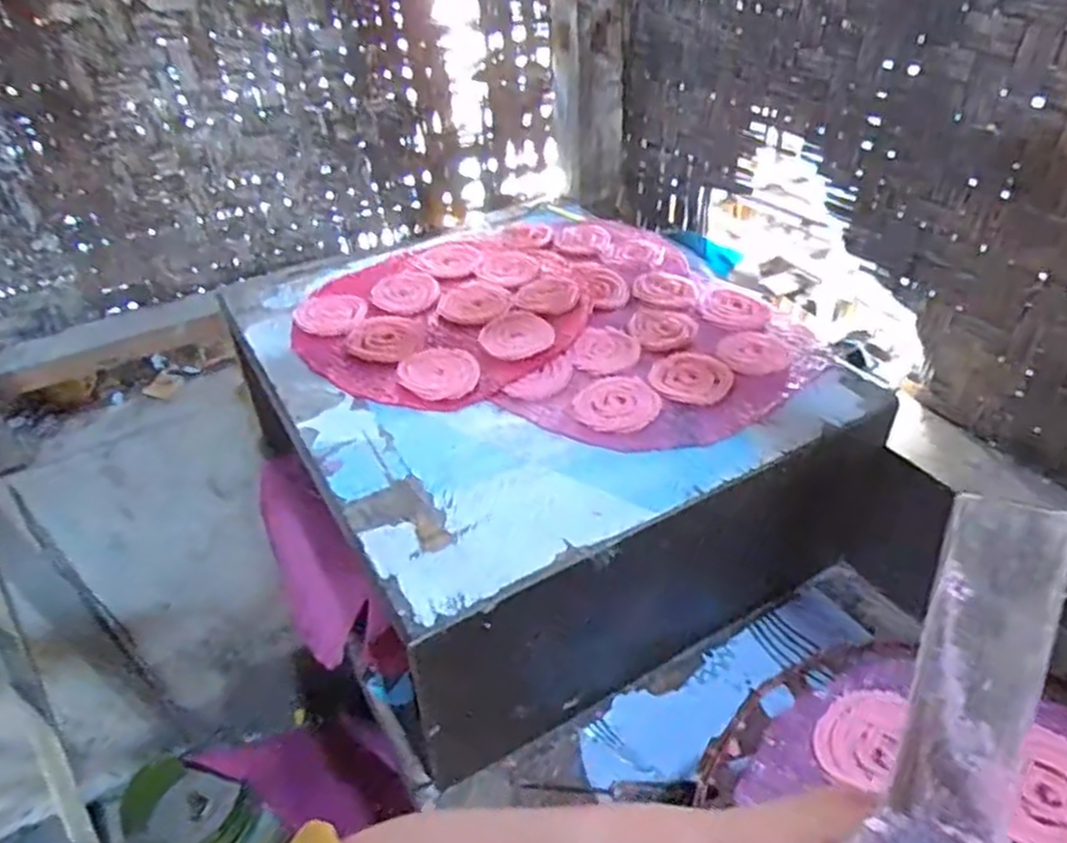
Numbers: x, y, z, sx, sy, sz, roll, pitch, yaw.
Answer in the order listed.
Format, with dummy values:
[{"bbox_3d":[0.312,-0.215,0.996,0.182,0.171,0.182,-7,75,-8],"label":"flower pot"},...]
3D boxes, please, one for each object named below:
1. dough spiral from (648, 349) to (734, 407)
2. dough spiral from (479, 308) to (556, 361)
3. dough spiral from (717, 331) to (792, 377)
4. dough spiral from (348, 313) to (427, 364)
[{"bbox_3d":[0.162,-0.045,0.748,0.081,0.011,0.077,20,44,26],"label":"dough spiral"},{"bbox_3d":[-0.021,-0.097,0.799,0.079,0.009,0.080,-2,39,1],"label":"dough spiral"},{"bbox_3d":[0.236,-0.075,0.774,0.072,0.004,0.083,-2,39,1],"label":"dough spiral"},{"bbox_3d":[-0.168,-0.096,0.832,0.085,0.016,0.085,-2,39,1],"label":"dough spiral"}]

